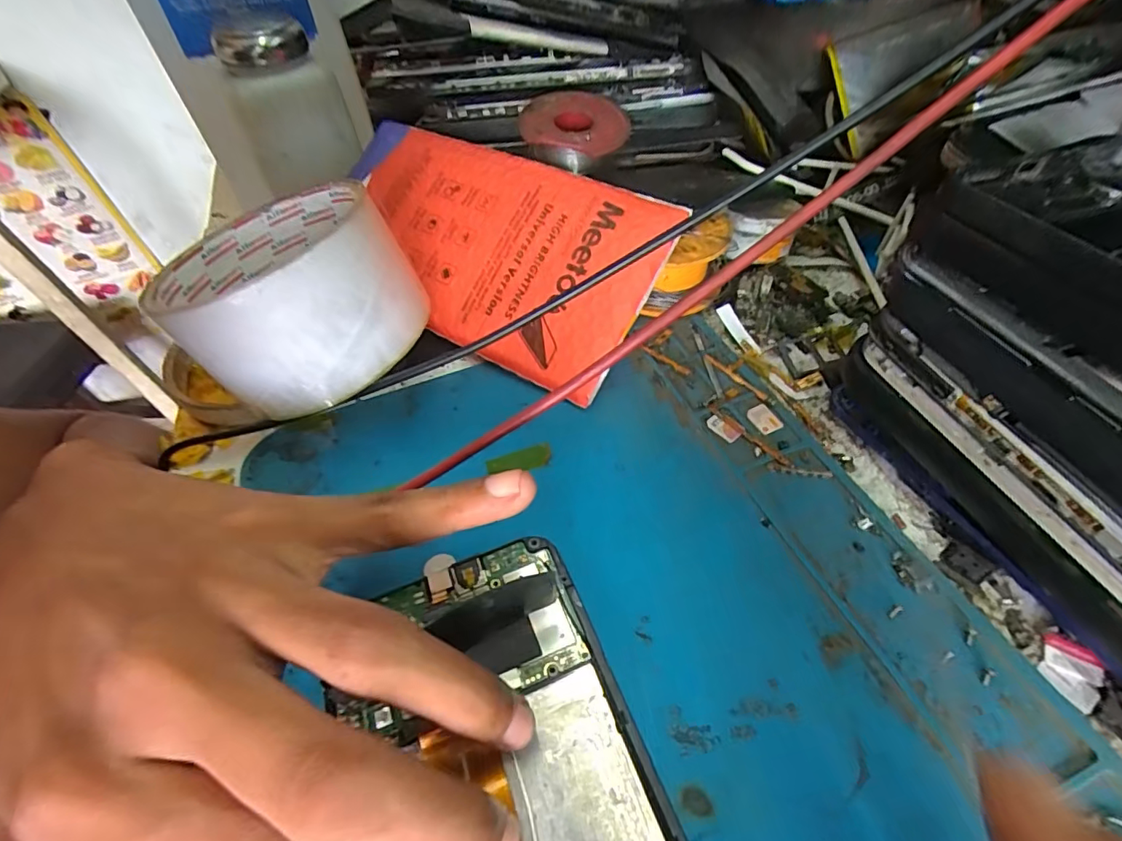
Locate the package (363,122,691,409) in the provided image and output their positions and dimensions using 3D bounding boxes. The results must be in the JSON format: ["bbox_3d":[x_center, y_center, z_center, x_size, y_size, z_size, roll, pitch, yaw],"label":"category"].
[{"bbox_3d":[-0.041,-0.081,0.232,0.172,0.013,0.087,28,86,21],"label":"package"}]

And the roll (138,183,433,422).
[{"bbox_3d":[-0.101,-0.051,0.189,0.078,0.050,0.089,-33,54,-21],"label":"roll"}]

